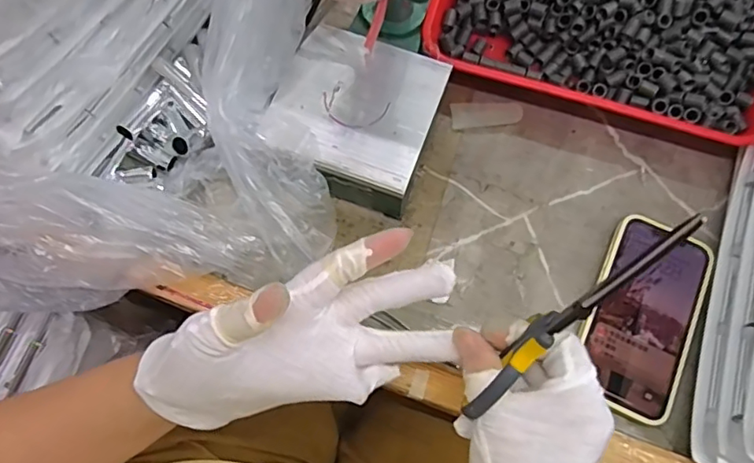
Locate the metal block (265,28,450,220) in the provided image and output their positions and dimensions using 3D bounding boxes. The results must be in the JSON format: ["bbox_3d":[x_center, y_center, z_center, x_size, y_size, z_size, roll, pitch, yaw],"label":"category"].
[{"bbox_3d":[-0.016,-0.090,0.446,0.118,0.058,0.127,19,72,5],"label":"metal block"}]

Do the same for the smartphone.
[{"bbox_3d":[0.202,0.063,0.424,0.076,0.014,0.147,23,72,6],"label":"smartphone"}]

